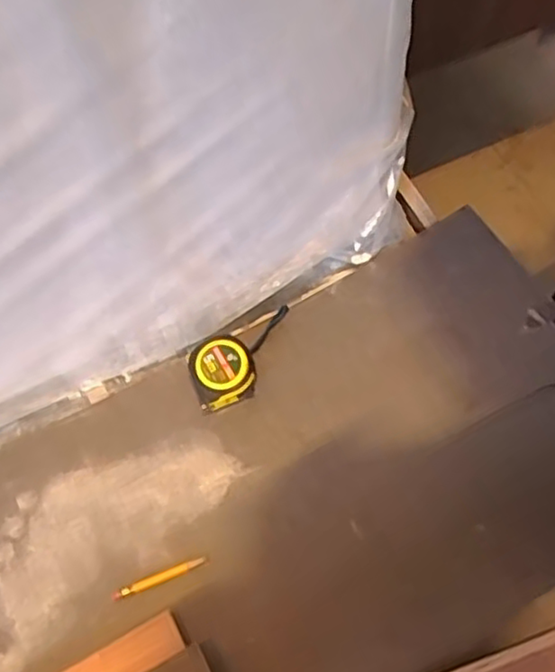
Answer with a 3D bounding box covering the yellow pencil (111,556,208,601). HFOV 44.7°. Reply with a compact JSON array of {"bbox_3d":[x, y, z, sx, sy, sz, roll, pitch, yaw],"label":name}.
[{"bbox_3d":[-0.104,0.214,0.598,0.086,0.004,0.009,-20,65,-10],"label":"yellow pencil"}]

